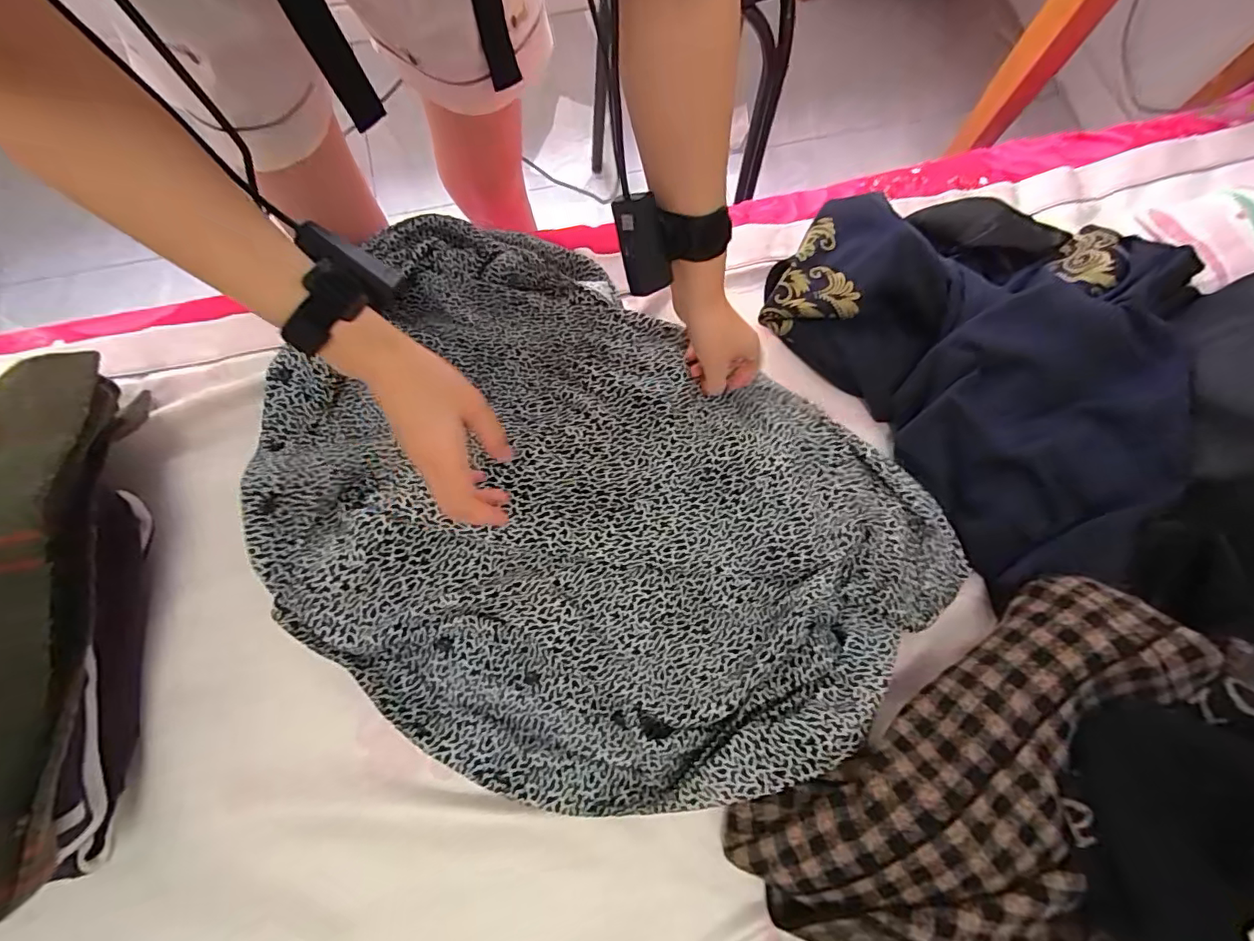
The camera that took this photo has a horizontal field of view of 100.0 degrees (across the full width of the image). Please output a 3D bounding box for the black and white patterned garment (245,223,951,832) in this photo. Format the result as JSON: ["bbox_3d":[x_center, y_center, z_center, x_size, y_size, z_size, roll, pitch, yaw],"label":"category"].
[{"bbox_3d":[-0.051,0.035,0.498,0.609,0.060,0.452,40,77,9],"label":"black and white patterned garment"}]

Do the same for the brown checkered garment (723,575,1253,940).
[{"bbox_3d":[0.324,0.285,0.399,0.389,0.085,0.275,-34,78,-10],"label":"brown checkered garment"}]

